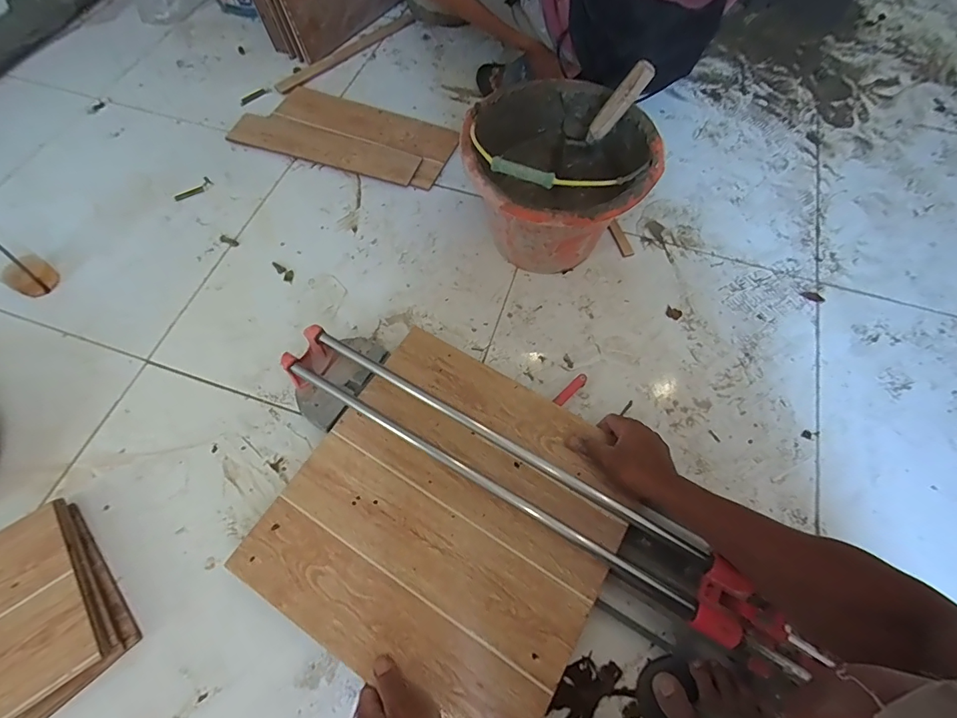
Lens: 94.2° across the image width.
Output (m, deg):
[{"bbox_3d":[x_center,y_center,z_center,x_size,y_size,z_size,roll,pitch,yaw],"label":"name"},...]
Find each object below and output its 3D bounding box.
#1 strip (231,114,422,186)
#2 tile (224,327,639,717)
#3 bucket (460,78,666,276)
[{"bbox_3d":[-0.307,-0.420,0.880,0.397,0.011,0.092,20,66,9],"label":"strip"},{"bbox_3d":[-0.033,0.192,0.567,0.390,0.009,0.388,30,68,13],"label":"tile"},{"bbox_3d":[0.119,-0.276,0.684,0.263,0.261,0.296,2,64,1],"label":"bucket"}]

